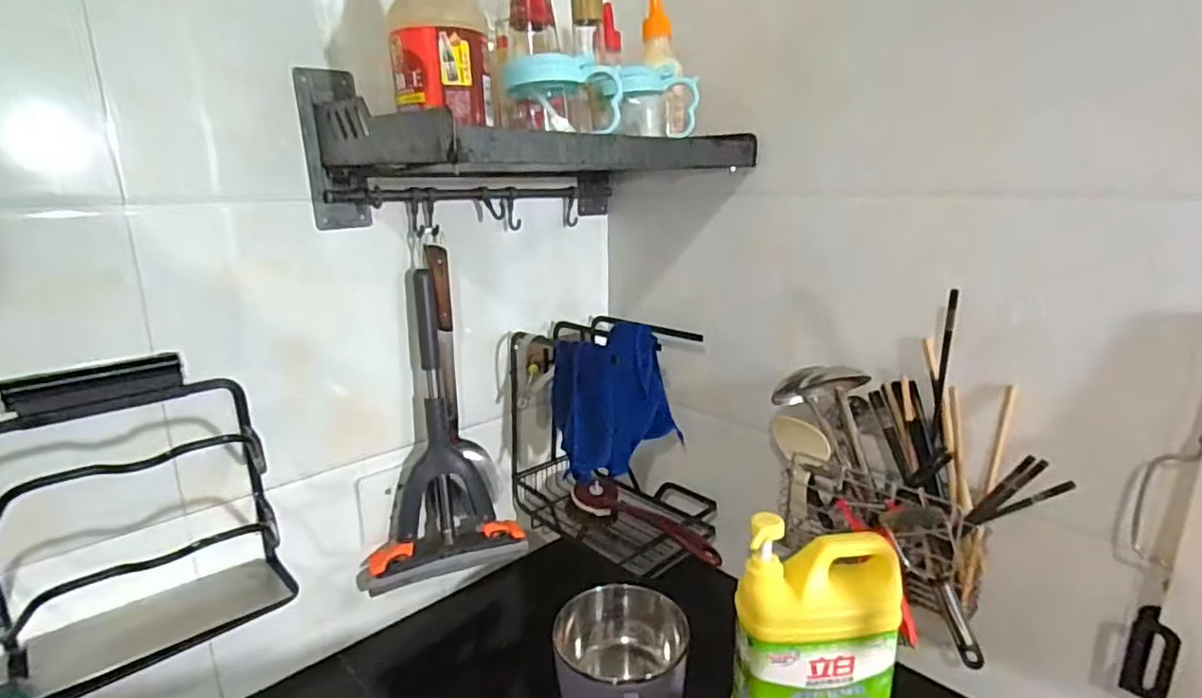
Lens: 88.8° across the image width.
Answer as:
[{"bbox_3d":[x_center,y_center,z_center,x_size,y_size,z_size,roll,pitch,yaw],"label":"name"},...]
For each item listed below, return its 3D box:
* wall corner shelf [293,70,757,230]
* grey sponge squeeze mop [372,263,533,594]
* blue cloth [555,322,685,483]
[{"bbox_3d":[-0.061,-0.209,0.659,0.406,0.147,0.262,-13,20,-40],"label":"wall corner shelf"},{"bbox_3d":[-0.201,0.101,0.740,0.178,0.362,0.087,-10,18,-32],"label":"grey sponge squeeze mop"},{"bbox_3d":[0.023,0.059,0.752,0.154,0.161,0.074,-6,16,-21],"label":"blue cloth"}]

